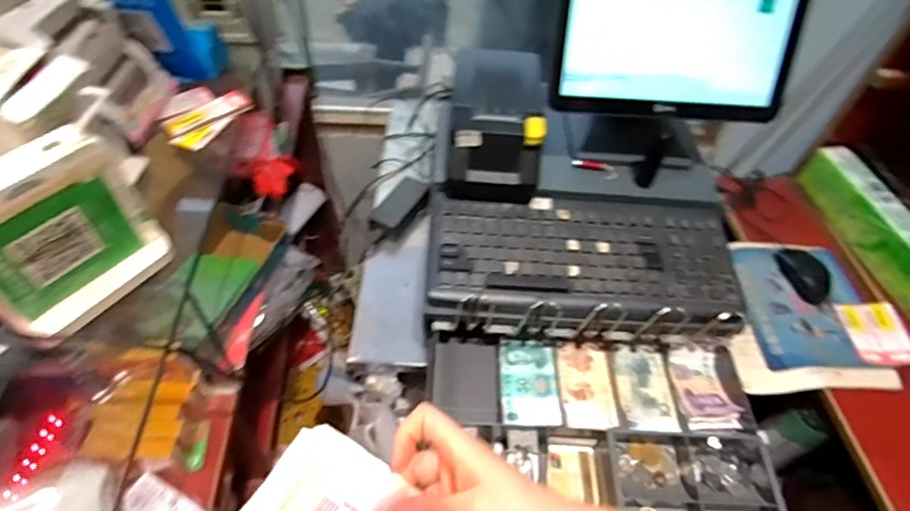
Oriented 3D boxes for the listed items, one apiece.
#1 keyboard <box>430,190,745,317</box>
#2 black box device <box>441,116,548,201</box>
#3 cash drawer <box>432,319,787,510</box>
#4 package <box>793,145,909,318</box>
[{"bbox_3d":[0.164,-0.004,0.665,0.389,0.037,0.175,3,51,-2],"label":"keyboard"},{"bbox_3d":[0.051,-0.126,0.682,0.130,0.096,0.079,-6,52,-10],"label":"black box device"},{"bbox_3d":[0.162,0.187,0.599,0.371,0.067,0.226,3,51,-3],"label":"cash drawer"},{"bbox_3d":[0.659,-0.033,0.802,0.053,0.092,0.330,-4,52,-8],"label":"package"}]

